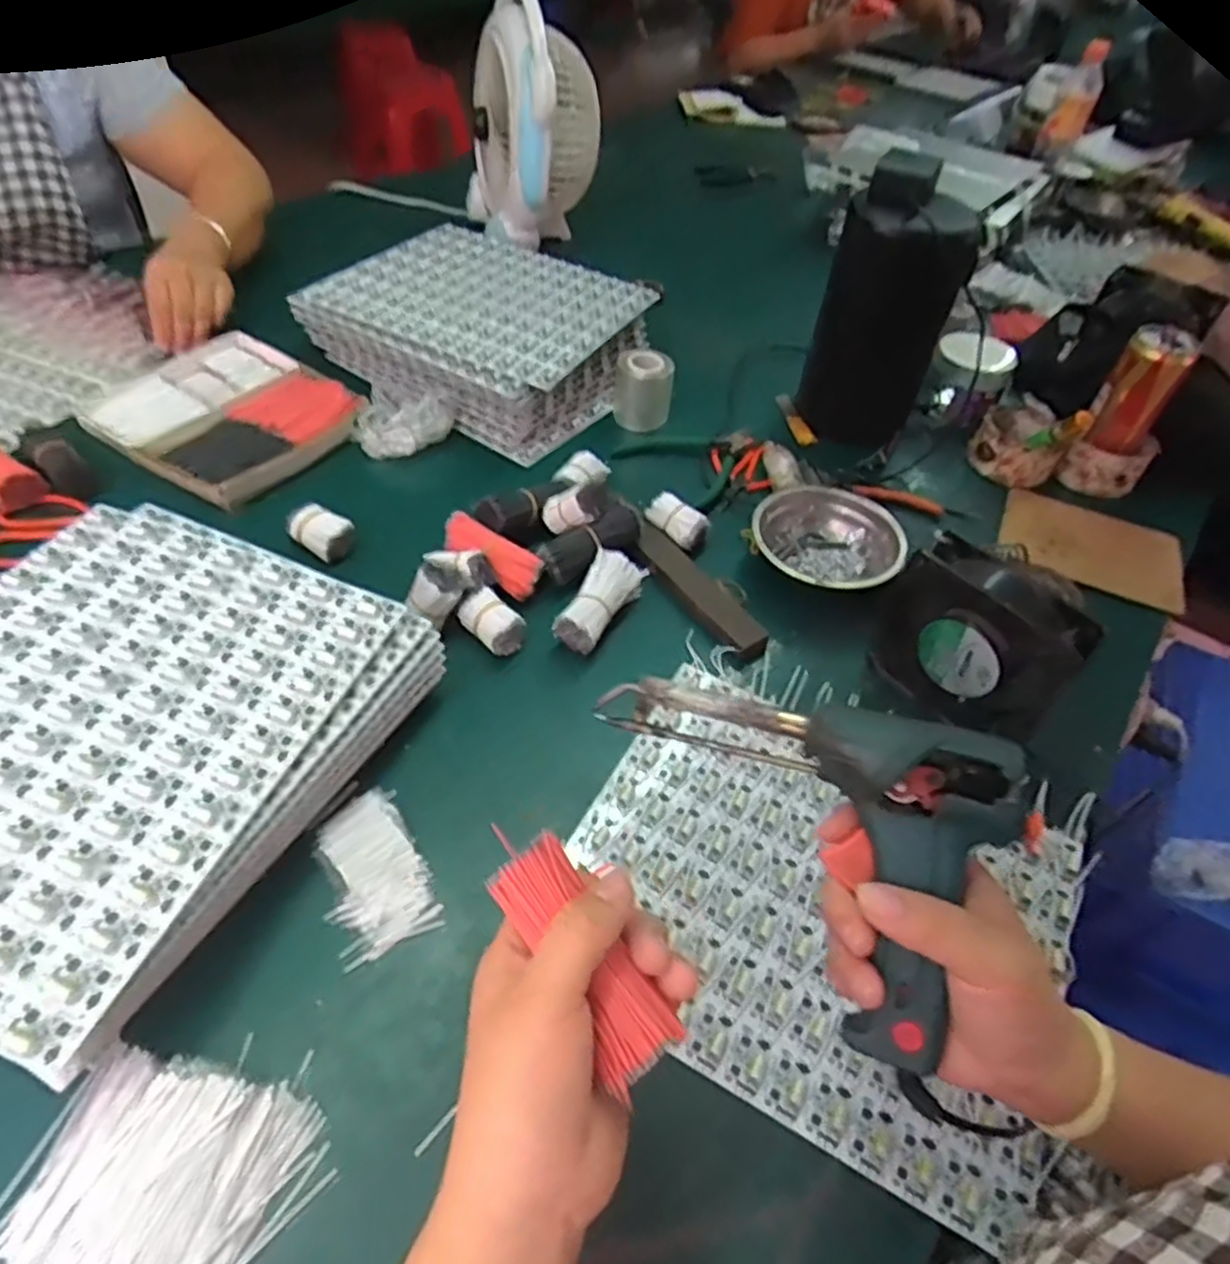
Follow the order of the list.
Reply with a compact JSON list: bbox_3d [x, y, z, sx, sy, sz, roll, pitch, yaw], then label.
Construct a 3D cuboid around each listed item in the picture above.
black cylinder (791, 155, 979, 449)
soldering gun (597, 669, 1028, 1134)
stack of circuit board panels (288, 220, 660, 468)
[{"bbox_3d":[0.259,-0.305,0.724,0.116,0.234,0.106,19,46,9],"label":"black cylinder"},{"bbox_3d":[0.114,0.087,0.327,0.239,0.130,0.040,53,18,17],"label":"soldering gun"},{"bbox_3d":[-0.134,-0.331,0.814,0.308,0.086,0.263,29,48,18],"label":"stack of circuit board panels"}]

